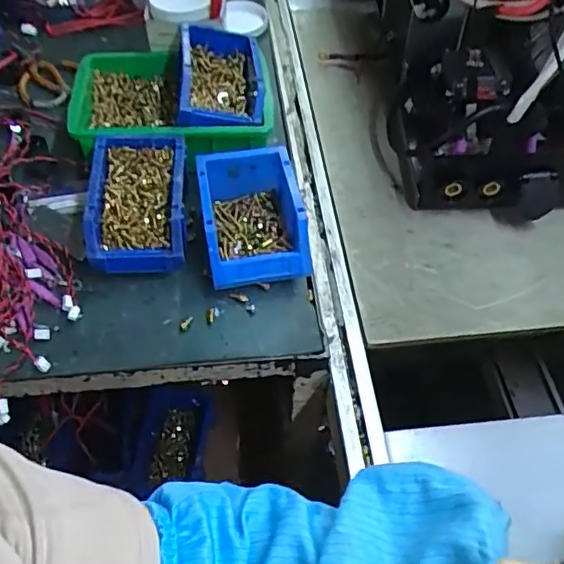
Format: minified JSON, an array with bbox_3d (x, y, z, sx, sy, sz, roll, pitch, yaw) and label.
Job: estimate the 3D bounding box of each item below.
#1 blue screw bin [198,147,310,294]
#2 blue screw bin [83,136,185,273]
[{"bbox_3d":[-0.033,-0.076,0.630,0.107,0.068,0.158,-8,54,-6],"label":"blue screw bin"},{"bbox_3d":[-0.159,-0.088,0.634,0.104,0.070,0.160,-3,53,-2],"label":"blue screw bin"}]

